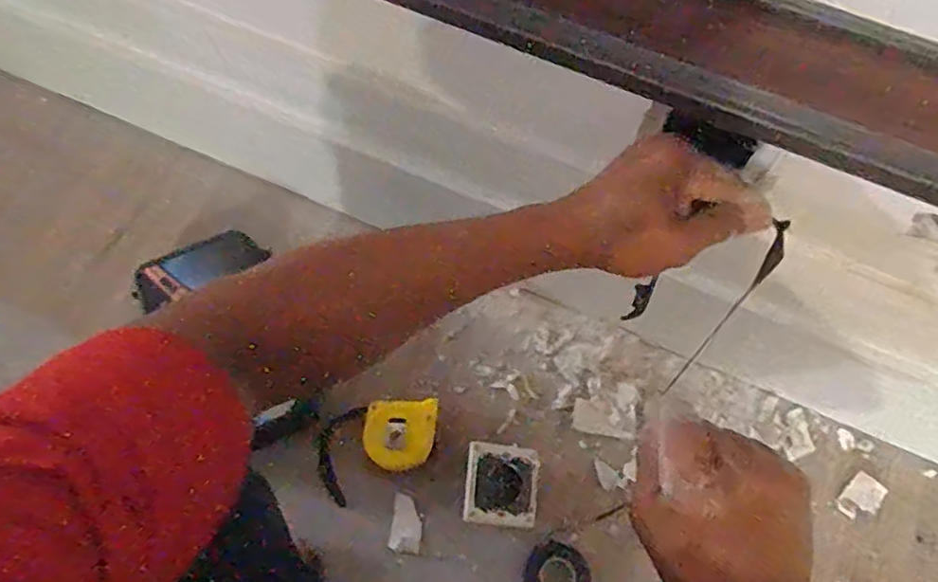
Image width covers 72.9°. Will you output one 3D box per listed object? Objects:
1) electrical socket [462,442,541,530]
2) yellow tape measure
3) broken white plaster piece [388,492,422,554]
[{"bbox_3d":[0.036,0.208,0.682,0.079,0.039,0.083,6,69,2],"label":"electrical socket"},{"bbox_3d":[-0.073,0.158,0.697,0.075,0.032,0.071,-3,69,-2],"label":"yellow tape measure"},{"bbox_3d":[-0.067,0.252,0.686,0.034,0.005,0.057,8,69,2],"label":"broken white plaster piece"}]

